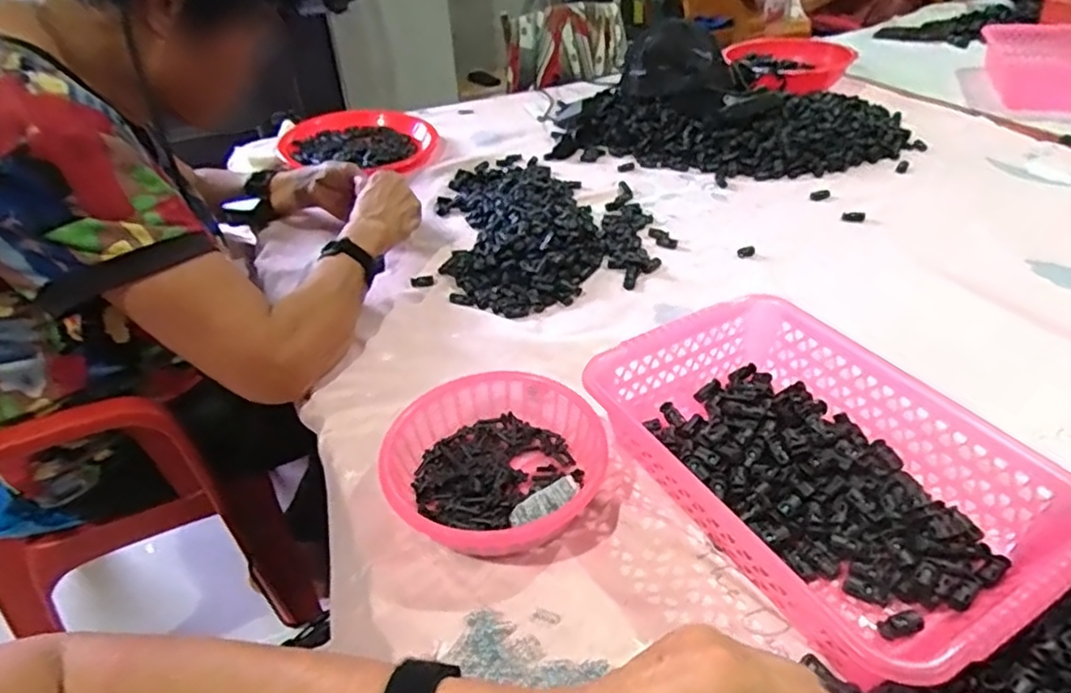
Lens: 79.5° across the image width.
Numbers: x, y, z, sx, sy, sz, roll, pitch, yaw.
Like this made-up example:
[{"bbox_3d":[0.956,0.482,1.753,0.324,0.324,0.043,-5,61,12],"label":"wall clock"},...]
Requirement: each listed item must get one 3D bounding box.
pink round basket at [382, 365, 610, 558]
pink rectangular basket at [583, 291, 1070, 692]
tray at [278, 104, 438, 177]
[{"bbox_3d":[-0.030,0.092,0.508,0.168,0.050,0.164,-2,39,2],"label":"pink round basket"},{"bbox_3d":[0.205,0.089,0.484,0.202,0.081,0.306,-23,43,-22],"label":"pink rectangular basket"},{"bbox_3d":[-0.300,-0.354,1.103,0.254,0.041,0.260,-11,39,-9],"label":"tray"}]

